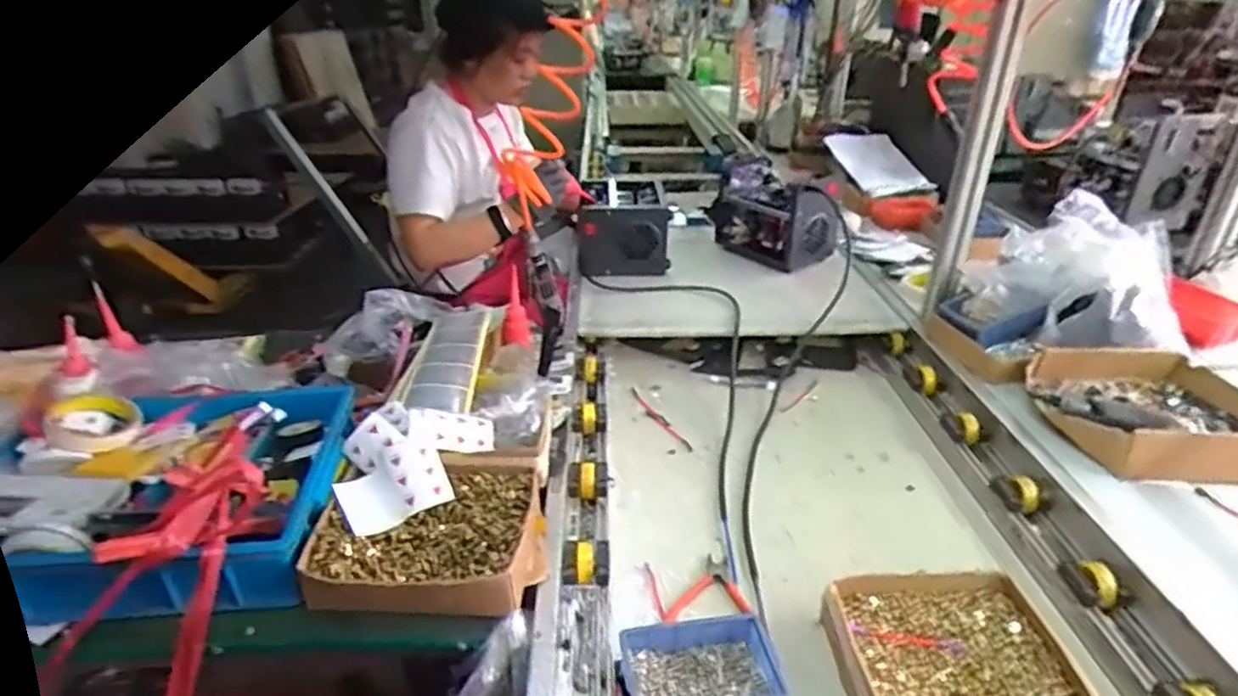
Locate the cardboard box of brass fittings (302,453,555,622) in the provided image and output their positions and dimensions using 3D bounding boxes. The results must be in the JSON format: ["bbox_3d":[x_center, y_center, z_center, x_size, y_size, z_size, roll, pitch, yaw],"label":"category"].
[{"bbox_3d":[-0.194,0.198,0.709,0.227,0.058,0.193,-4,28,-6],"label":"cardboard box of brass fittings"}]

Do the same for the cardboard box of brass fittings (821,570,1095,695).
[{"bbox_3d":[0.332,0.318,0.678,0.217,0.044,0.205,-3,28,-5],"label":"cardboard box of brass fittings"}]

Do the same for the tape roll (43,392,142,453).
[{"bbox_3d":[-0.624,0.093,0.800,0.089,0.025,0.088,12,34,-18],"label":"tape roll"}]

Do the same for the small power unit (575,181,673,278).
[{"bbox_3d":[0.006,-0.274,1.542,0.207,0.164,0.254,-3,28,-5],"label":"small power unit"}]

